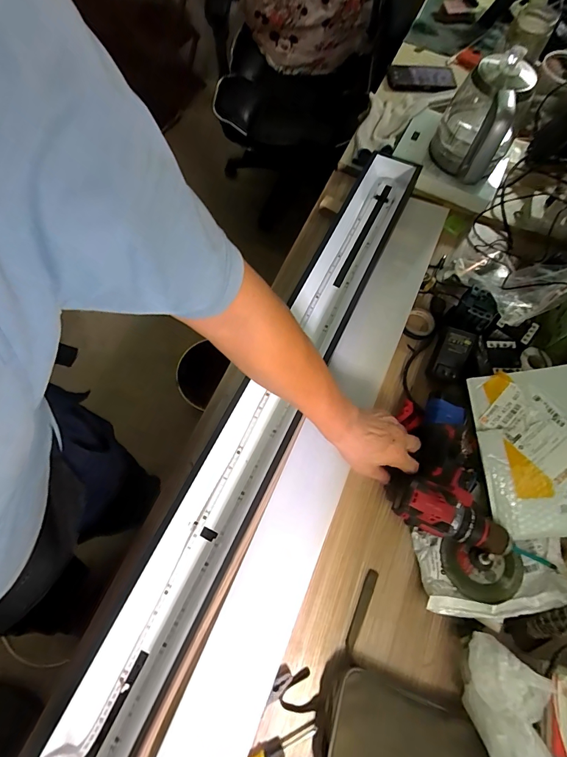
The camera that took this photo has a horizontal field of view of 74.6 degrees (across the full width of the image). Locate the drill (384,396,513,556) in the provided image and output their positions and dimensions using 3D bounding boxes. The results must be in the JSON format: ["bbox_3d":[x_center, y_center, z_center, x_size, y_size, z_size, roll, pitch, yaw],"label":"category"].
[{"bbox_3d":[0.246,0.134,0.533,0.151,0.070,0.180,19,69,4],"label":"drill"}]

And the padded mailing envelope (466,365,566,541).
[{"bbox_3d":[0.349,0.102,0.508,0.141,0.023,0.225,-10,80,13],"label":"padded mailing envelope"}]

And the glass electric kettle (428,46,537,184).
[{"bbox_3d":[0.368,-0.485,0.685,0.137,0.160,0.195,28,70,8],"label":"glass electric kettle"}]

